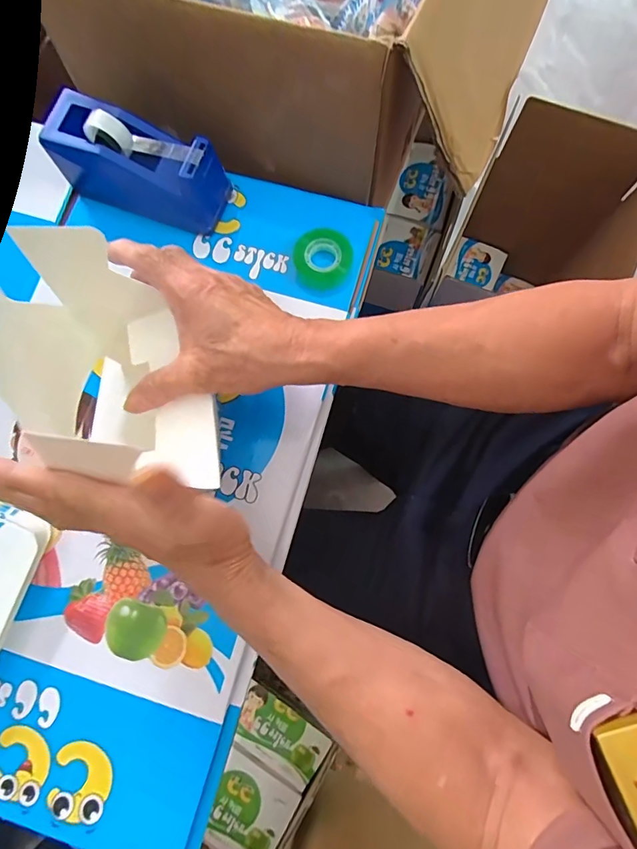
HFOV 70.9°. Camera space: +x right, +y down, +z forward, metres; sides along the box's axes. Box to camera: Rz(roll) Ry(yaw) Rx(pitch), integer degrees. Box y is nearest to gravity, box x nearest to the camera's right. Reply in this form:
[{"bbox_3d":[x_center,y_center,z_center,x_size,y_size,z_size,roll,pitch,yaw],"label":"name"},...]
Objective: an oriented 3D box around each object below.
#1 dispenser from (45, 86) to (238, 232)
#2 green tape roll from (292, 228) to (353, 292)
[{"bbox_3d":[-0.164,-0.239,0.410,0.147,0.073,0.059,19,79,5],"label":"dispenser"},{"bbox_3d":[0.003,-0.155,0.423,0.052,0.017,0.054,0,78,1],"label":"green tape roll"}]

